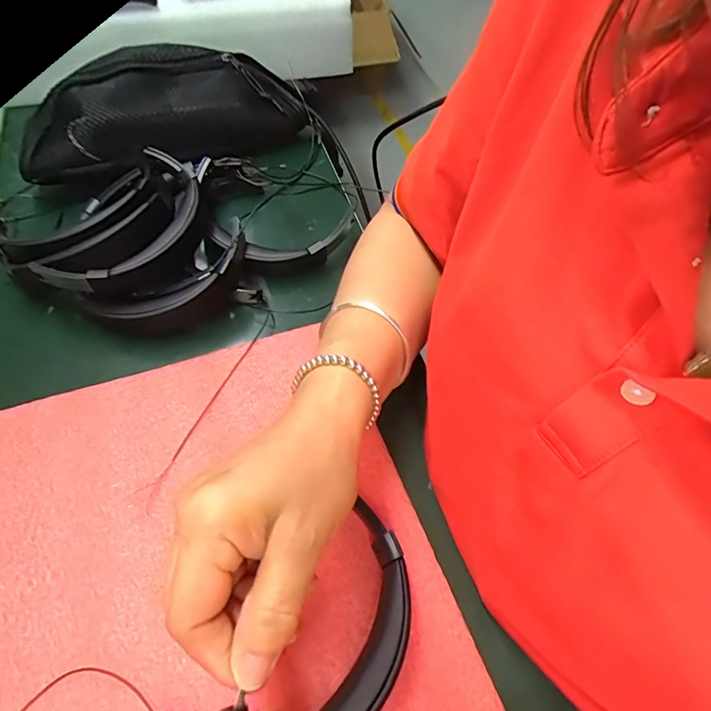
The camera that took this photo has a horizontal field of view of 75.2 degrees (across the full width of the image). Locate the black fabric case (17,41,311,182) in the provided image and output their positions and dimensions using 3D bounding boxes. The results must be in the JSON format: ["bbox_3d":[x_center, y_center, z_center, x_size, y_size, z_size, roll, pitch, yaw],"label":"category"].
[{"bbox_3d":[-0.172,-0.223,0.451,0.272,0.123,0.059,-32,65,-22],"label":"black fabric case"}]

